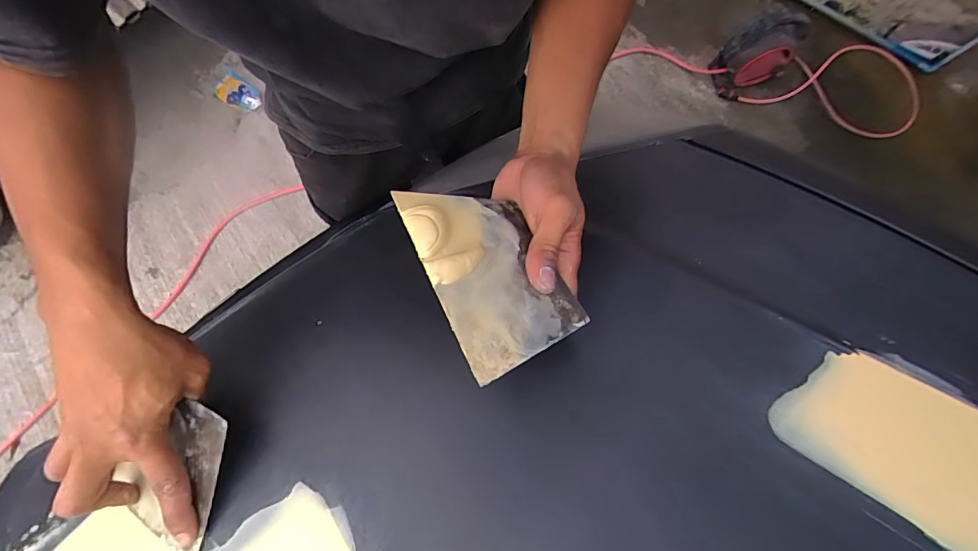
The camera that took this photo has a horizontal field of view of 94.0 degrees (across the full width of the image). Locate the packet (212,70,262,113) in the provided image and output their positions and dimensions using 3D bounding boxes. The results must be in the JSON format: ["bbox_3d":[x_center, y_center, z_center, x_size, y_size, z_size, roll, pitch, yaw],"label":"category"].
[{"bbox_3d":[-0.810,-0.592,1.475,0.163,0.020,0.097,27,74,6],"label":"packet"}]

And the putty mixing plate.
[{"bbox_3d":[0.004,-0.005,0.309,0.095,0.009,0.136,-10,62,-34],"label":"putty mixing plate"}]

